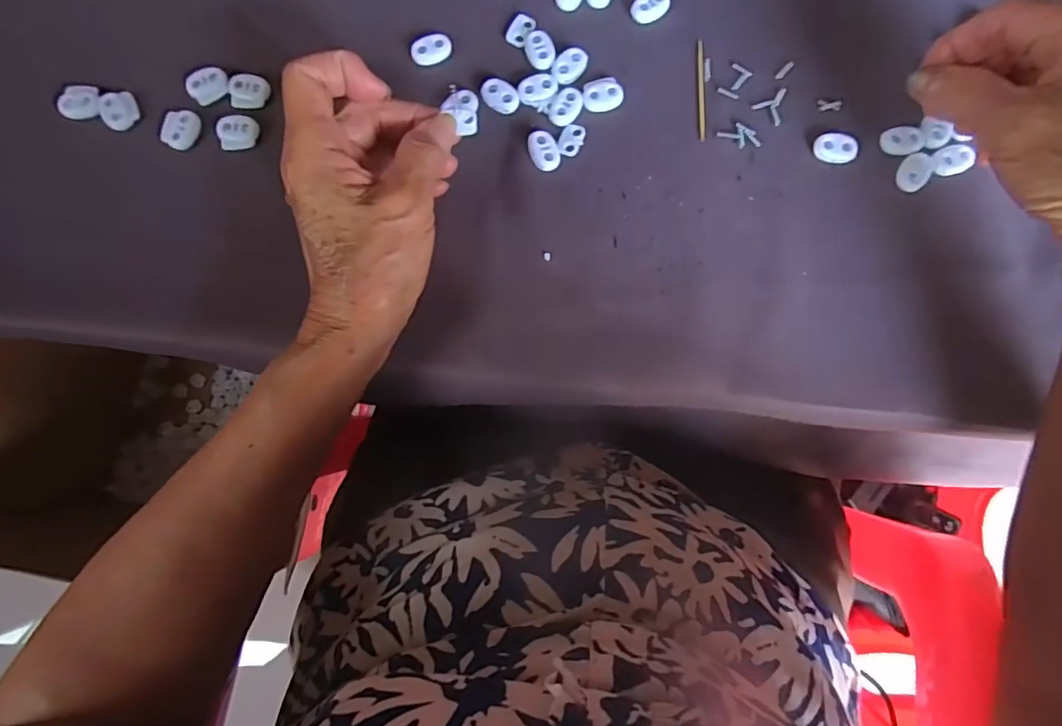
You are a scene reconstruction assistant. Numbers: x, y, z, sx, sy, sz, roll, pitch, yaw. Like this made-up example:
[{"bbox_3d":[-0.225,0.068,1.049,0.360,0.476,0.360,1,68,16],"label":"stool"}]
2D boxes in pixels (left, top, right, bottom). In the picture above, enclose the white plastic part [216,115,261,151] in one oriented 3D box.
[{"bbox_3d":[-0.164,-0.129,0.314,0.022,0.006,0.022,1,84,-5],"label":"white plastic part"}]

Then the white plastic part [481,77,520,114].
[{"bbox_3d":[-0.017,-0.149,0.314,0.022,0.004,0.016,35,83,6],"label":"white plastic part"}]

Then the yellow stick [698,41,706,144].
[{"bbox_3d":[0.096,-0.154,0.316,0.004,0.004,0.060,1,81,1],"label":"yellow stick"}]

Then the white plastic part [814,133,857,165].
[{"bbox_3d":[0.167,-0.117,0.308,0.023,0.007,0.014,21,82,4],"label":"white plastic part"}]

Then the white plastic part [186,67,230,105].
[{"bbox_3d":[-0.183,-0.158,0.317,0.023,0.006,0.019,-32,82,-4],"label":"white plastic part"}]

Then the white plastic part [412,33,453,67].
[{"bbox_3d":[-0.057,-0.179,0.321,0.023,0.005,0.016,-30,82,-4],"label":"white plastic part"}]

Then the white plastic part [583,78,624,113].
[{"bbox_3d":[0.040,-0.150,0.315,0.022,0.005,0.017,-7,81,0],"label":"white plastic part"}]

